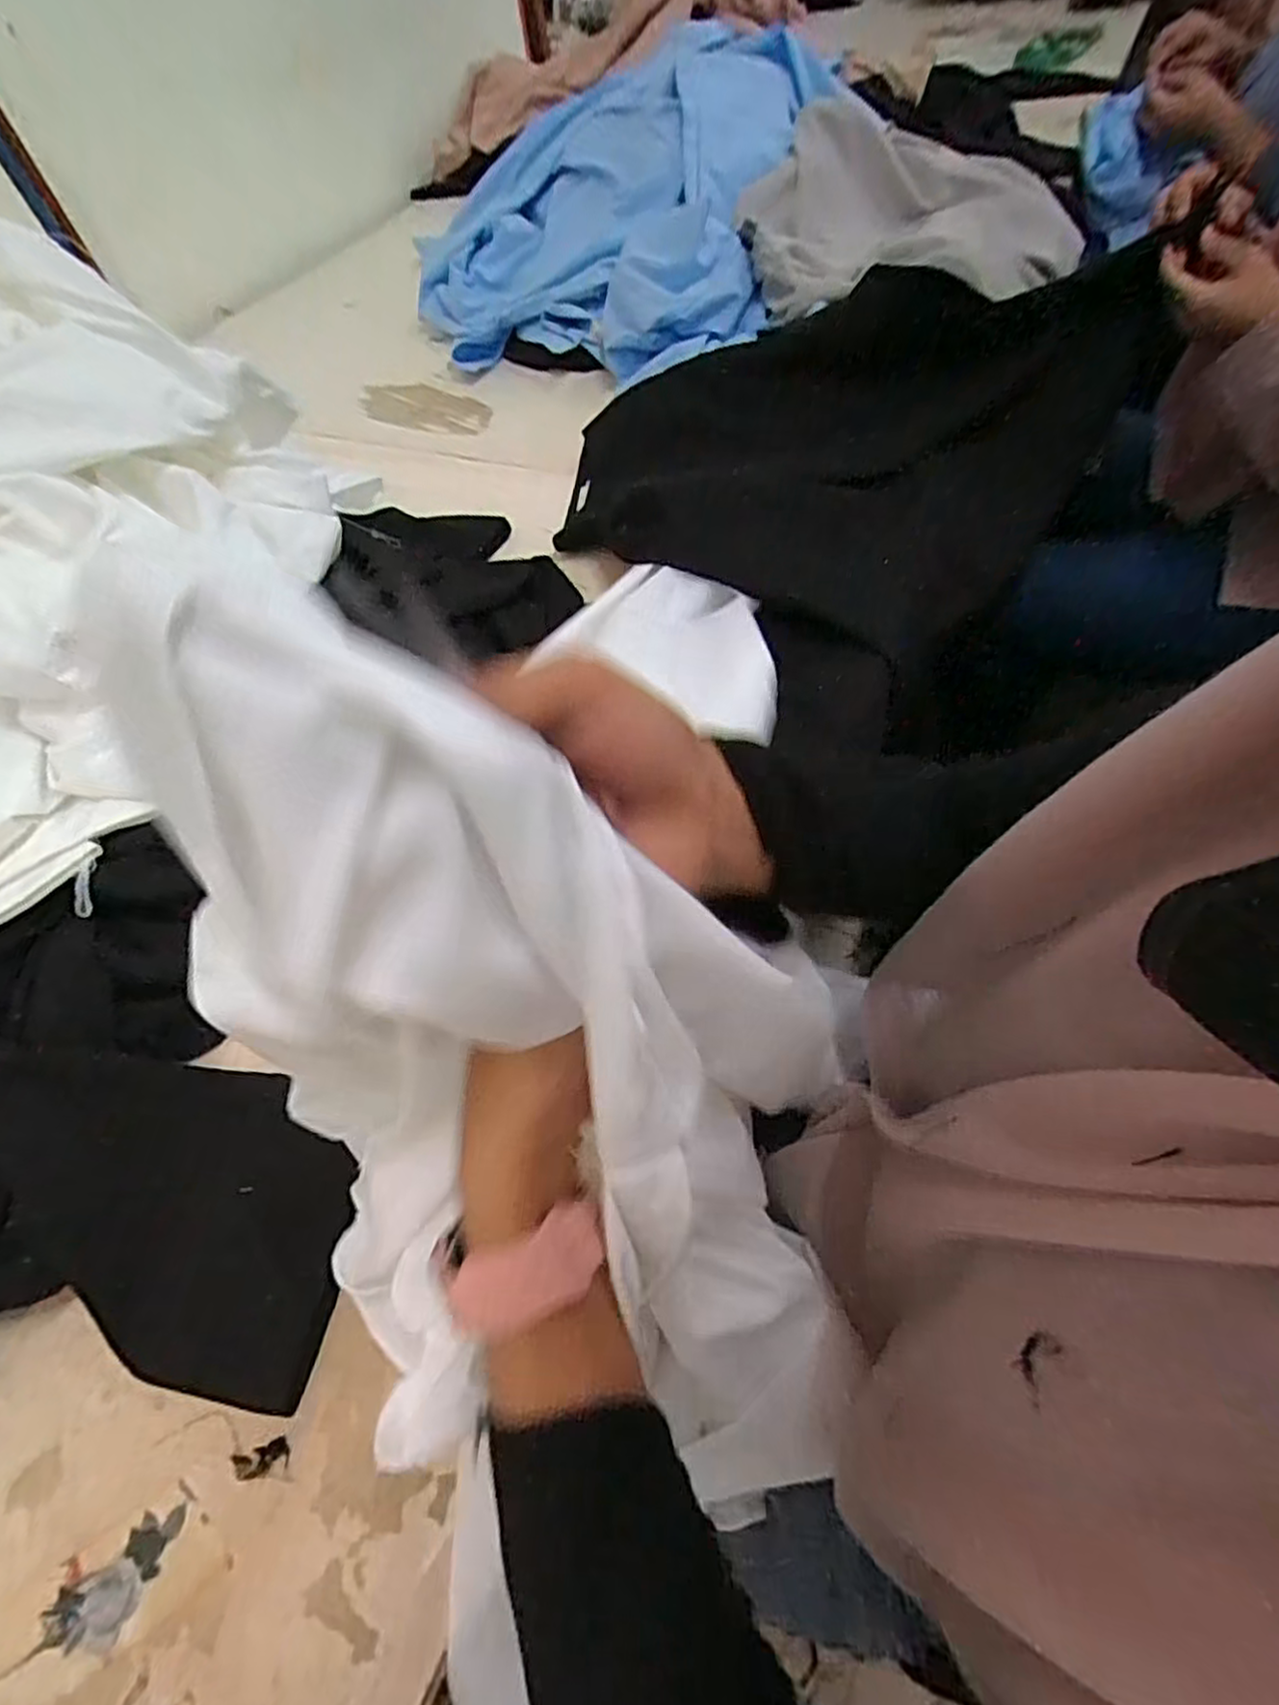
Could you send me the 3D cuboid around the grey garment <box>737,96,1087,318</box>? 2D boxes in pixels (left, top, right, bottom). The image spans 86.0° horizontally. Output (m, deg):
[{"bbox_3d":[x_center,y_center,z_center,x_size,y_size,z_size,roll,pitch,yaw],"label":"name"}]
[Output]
[{"bbox_3d":[0.328,-0.753,0.800,0.400,0.124,0.291,-1,58,8],"label":"grey garment"}]

